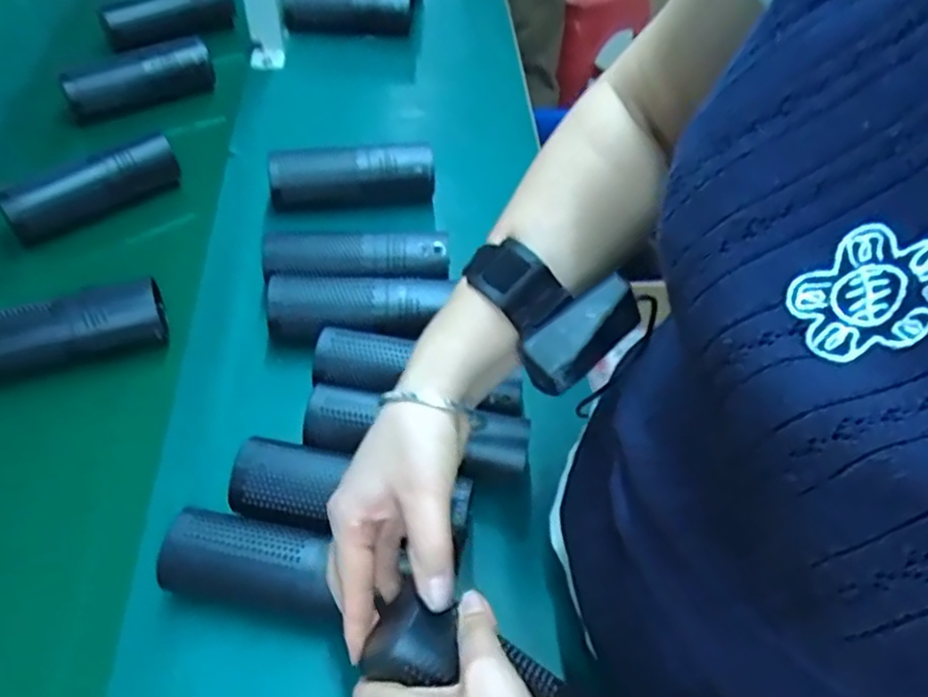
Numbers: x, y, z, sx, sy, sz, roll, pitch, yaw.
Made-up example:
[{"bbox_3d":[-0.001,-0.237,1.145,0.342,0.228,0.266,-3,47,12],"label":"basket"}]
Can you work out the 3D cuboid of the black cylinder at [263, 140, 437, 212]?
[{"bbox_3d":[-0.112,-0.173,0.701,0.162,0.045,0.051,-4,53,-9],"label":"black cylinder"}]

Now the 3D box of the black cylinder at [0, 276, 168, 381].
[{"bbox_3d":[-0.333,-0.015,0.568,0.164,0.049,0.045,-16,56,-18],"label":"black cylinder"}]

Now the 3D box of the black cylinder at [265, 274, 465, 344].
[{"bbox_3d":[-0.092,-0.037,0.598,0.150,0.045,0.048,-4,53,-9],"label":"black cylinder"}]

